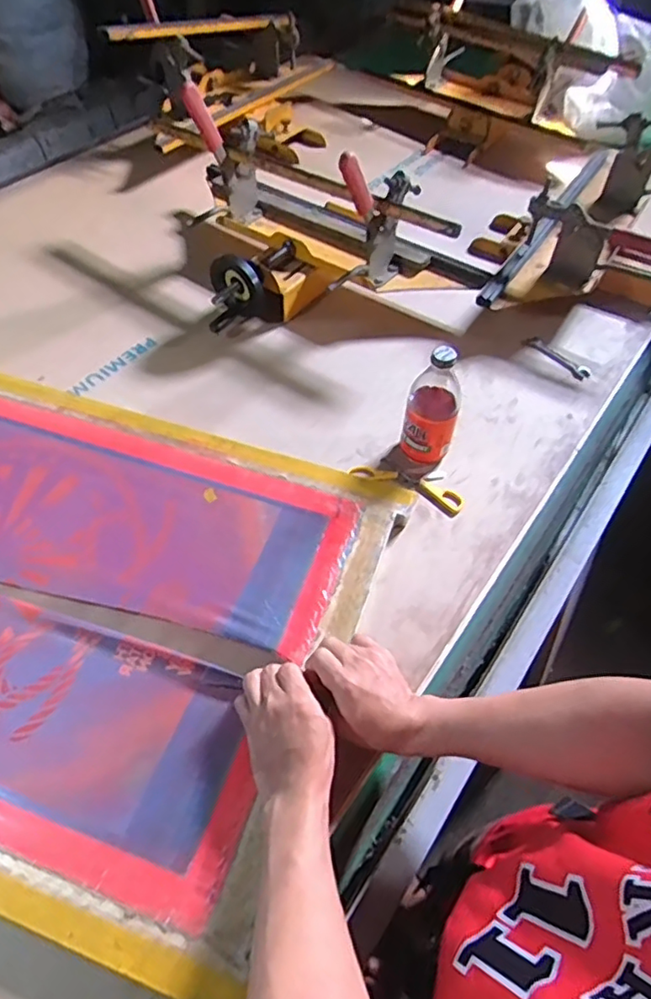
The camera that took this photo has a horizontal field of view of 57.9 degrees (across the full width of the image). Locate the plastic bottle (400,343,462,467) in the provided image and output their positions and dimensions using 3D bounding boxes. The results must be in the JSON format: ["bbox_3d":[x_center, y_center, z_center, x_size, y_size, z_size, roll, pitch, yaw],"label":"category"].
[{"bbox_3d":[0.134,-0.115,0.743,0.066,0.171,0.058,12,56,6],"label":"plastic bottle"}]

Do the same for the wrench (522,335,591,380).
[{"bbox_3d":[0.366,-0.224,0.925,0.031,0.008,0.110,-41,71,-19],"label":"wrench"}]

